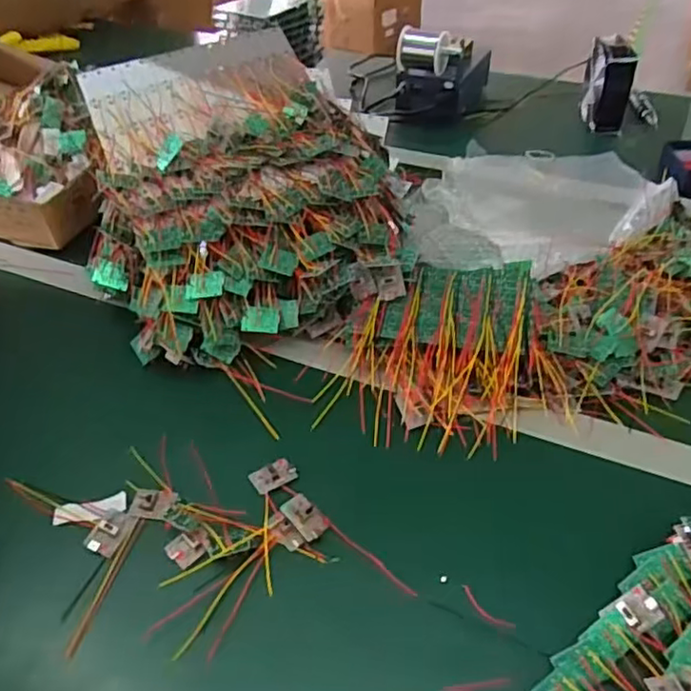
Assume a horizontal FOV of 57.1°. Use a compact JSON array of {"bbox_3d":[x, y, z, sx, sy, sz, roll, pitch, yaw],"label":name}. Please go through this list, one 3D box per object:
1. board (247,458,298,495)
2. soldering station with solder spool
[{"bbox_3d":[-0.061,0.110,0.539,0.036,0.009,0.022,-24,47,-22],"label":"board"},{"bbox_3d":[0.164,-0.466,1.075,0.113,0.137,0.211,17,46,19],"label":"soldering station with solder spool"}]

